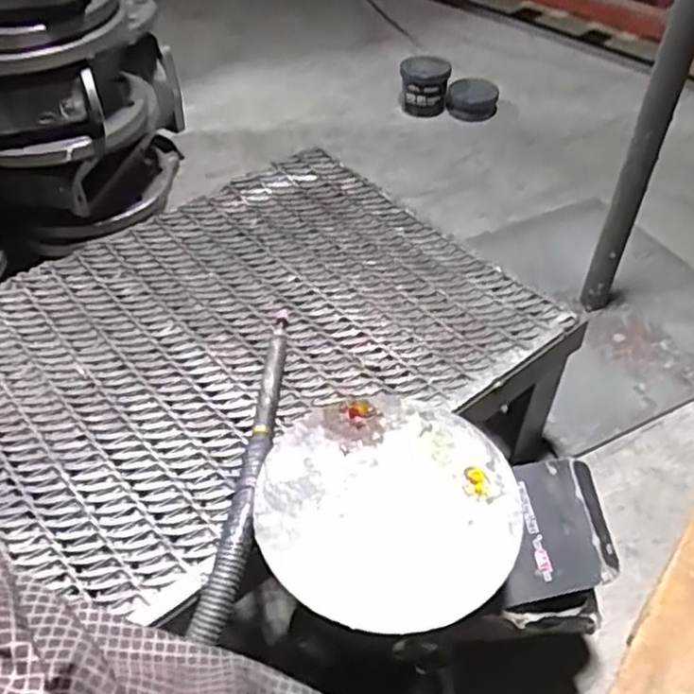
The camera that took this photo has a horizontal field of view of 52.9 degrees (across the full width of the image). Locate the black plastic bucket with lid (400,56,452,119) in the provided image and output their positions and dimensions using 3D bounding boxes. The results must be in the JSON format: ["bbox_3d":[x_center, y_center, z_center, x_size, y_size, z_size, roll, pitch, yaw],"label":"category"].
[{"bbox_3d":[0.135,-0.463,1.218,0.087,0.081,0.067,5,47,5],"label":"black plastic bucket with lid"}]

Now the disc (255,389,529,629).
[{"bbox_3d":[0.027,0.100,0.447,0.162,0.009,0.159,0,45,0],"label":"disc"}]

